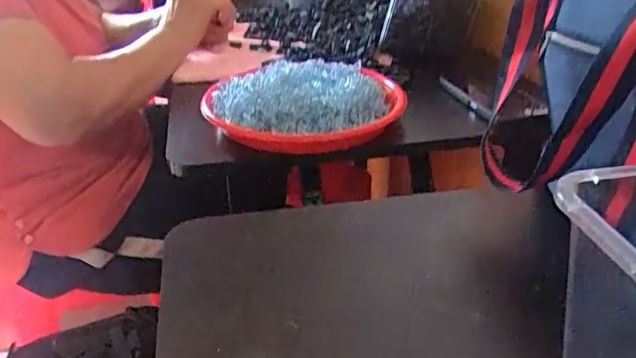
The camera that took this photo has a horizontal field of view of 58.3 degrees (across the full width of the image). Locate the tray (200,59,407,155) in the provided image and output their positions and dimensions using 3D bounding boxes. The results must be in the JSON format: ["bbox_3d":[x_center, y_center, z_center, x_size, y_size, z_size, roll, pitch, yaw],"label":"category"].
[{"bbox_3d":[-0.020,-0.096,0.690,0.231,0.050,0.217,-1,29,0],"label":"tray"}]

